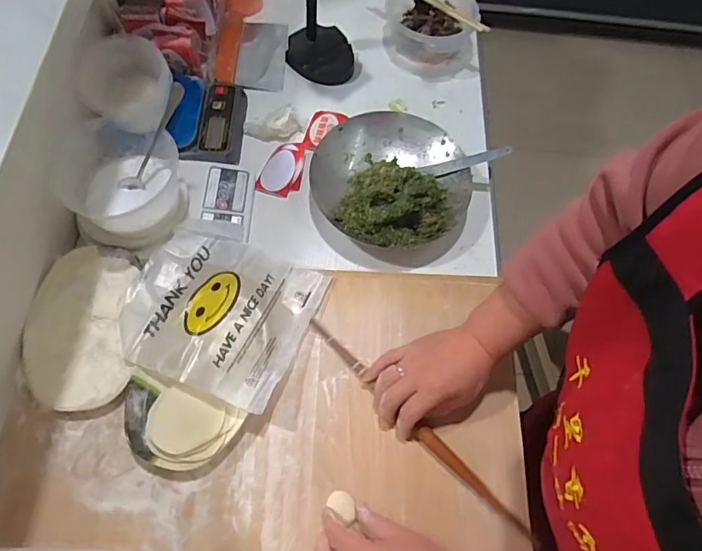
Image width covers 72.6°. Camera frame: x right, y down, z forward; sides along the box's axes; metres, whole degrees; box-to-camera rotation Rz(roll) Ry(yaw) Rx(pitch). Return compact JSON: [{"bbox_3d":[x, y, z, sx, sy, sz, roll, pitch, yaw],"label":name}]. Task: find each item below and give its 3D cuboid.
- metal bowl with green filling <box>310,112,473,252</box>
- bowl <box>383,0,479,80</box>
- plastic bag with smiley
[{"bbox_3d":[0.057,-0.137,0.672,0.216,0.062,0.209,1,66,-3],"label":"metal bowl with green filling"},{"bbox_3d":[0.138,-0.426,0.812,0.158,0.081,0.190,-1,66,-4],"label":"bowl"},{"bbox_3d":[-0.156,0.035,0.578,0.208,0.047,0.202,22,67,6],"label":"plastic bag with smiley"}]

